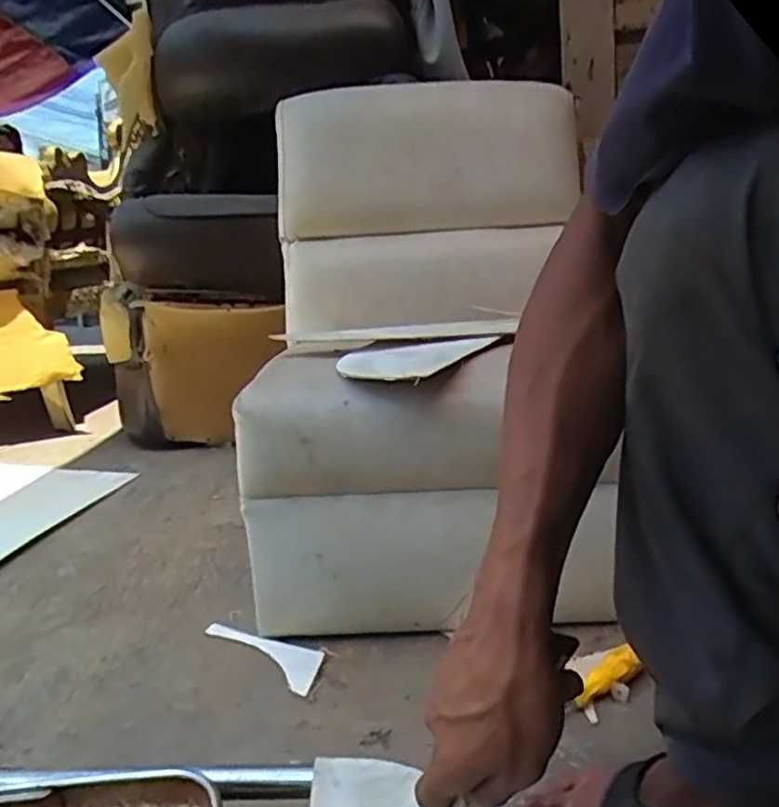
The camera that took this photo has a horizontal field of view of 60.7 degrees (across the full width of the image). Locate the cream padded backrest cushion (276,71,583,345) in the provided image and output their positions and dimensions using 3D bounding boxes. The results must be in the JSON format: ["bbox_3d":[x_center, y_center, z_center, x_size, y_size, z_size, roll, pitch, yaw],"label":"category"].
[{"bbox_3d":[0.071,-0.375,1.161,0.513,0.515,0.042,-6,-16,0],"label":"cream padded backrest cushion"}]

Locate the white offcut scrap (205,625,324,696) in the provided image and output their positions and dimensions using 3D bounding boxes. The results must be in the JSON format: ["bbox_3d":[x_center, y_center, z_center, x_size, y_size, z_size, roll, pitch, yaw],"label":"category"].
[{"bbox_3d":[-0.132,0.272,0.740,0.165,0.008,0.055,12,19,41],"label":"white offcut scrap"}]

